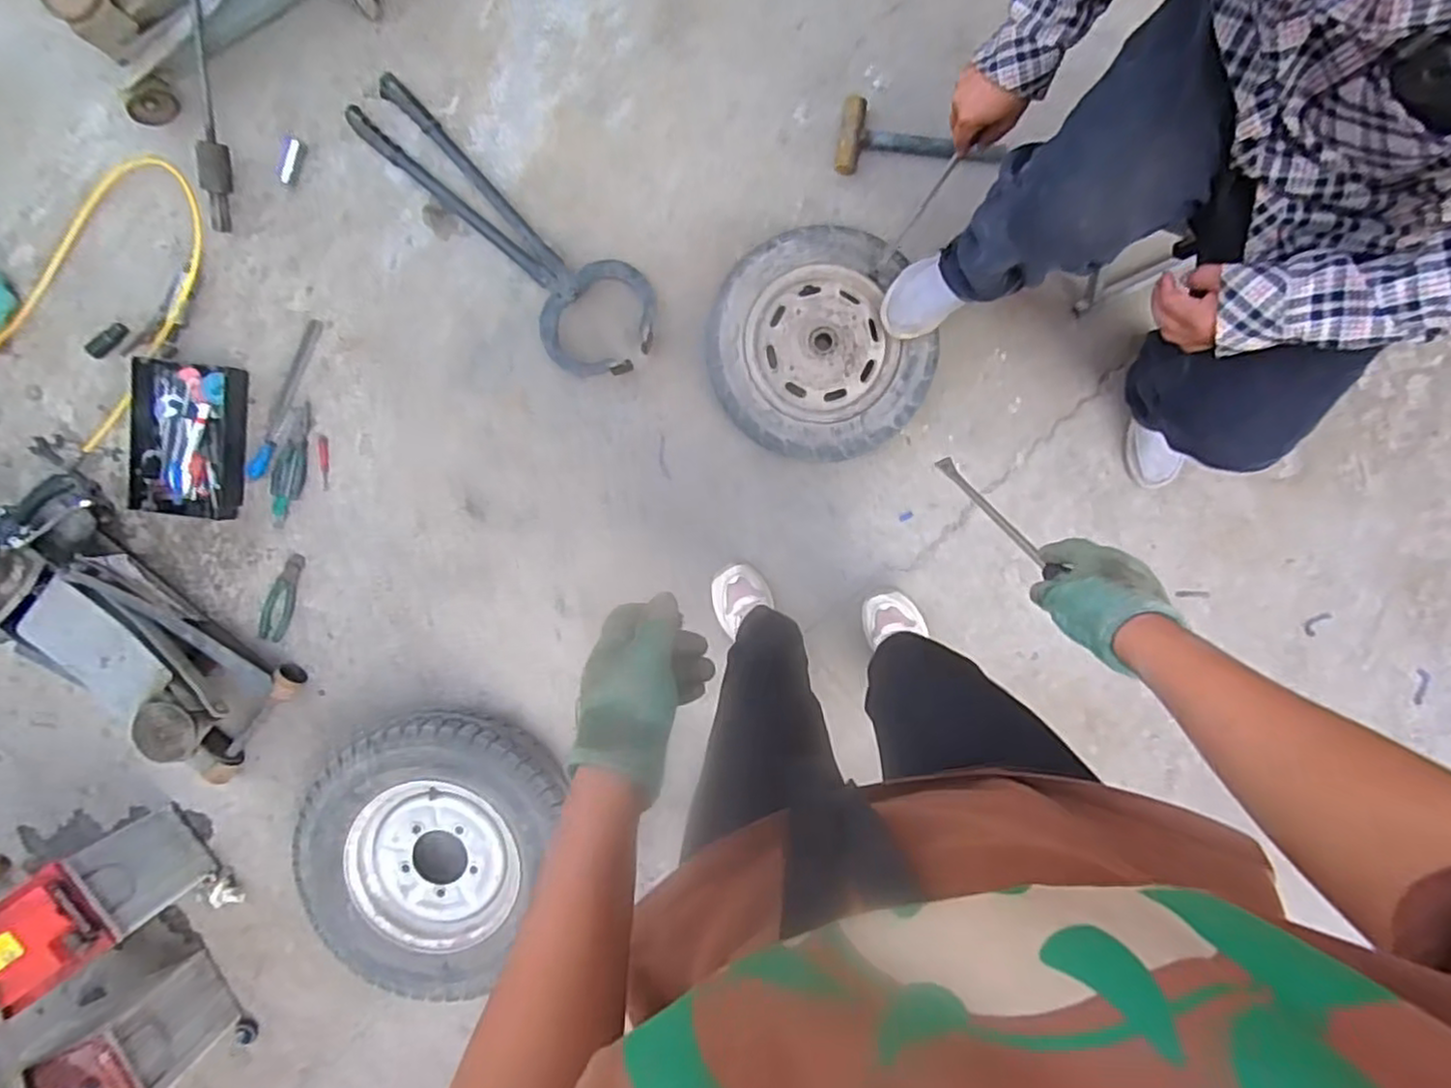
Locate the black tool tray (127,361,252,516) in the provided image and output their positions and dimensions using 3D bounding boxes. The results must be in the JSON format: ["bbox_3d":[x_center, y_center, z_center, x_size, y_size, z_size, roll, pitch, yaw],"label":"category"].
[{"bbox_3d":[-1.024,-0.199,1.339,0.195,0.057,0.291,7,98,0],"label":"black tool tray"}]

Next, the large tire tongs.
[{"bbox_3d":[-0.379,-0.578,1.263,0.208,0.047,0.634,-41,96,6],"label":"large tire tongs"}]

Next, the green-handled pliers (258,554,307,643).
[{"bbox_3d":[-0.873,0.105,1.374,0.052,0.019,0.179,21,98,-2],"label":"green-handled pliers"}]

